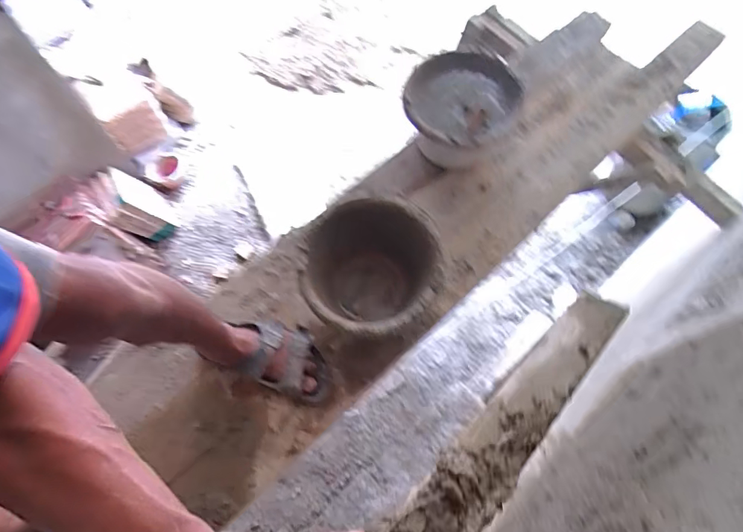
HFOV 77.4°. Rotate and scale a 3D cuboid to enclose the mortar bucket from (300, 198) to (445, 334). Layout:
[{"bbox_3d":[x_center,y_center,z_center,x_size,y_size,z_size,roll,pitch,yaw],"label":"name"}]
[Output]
[{"bbox_3d":[0.002,0.024,0.876,0.232,0.195,0.244,-1,66,2],"label":"mortar bucket"}]

